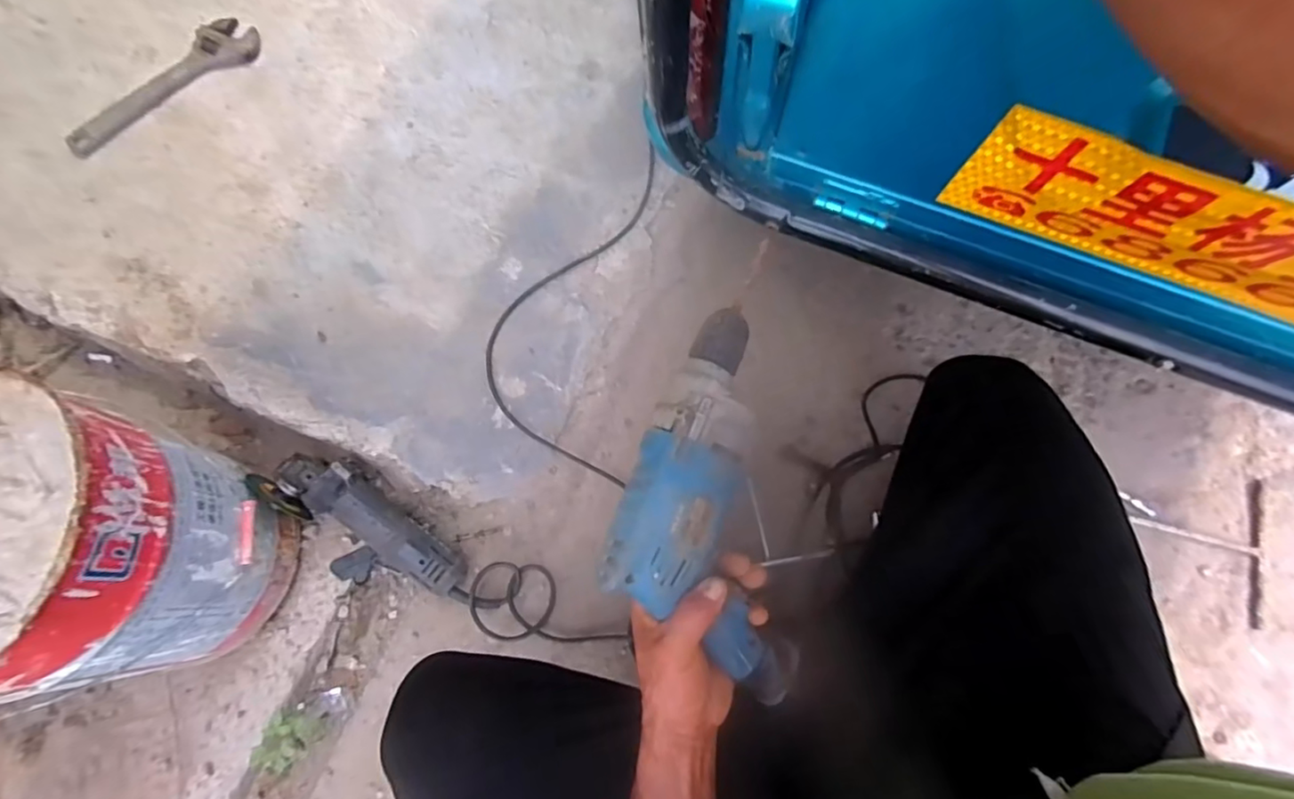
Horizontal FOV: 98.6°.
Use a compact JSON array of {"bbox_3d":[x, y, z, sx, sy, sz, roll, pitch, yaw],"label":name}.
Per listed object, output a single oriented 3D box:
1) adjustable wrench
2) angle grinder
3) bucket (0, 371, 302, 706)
[{"bbox_3d":[-0.682,-0.443,0.786,0.289,0.026,0.072,-42,79,-8],"label":"adjustable wrench"},{"bbox_3d":[-0.371,0.197,0.764,0.354,0.086,0.137,35,80,-6],"label":"angle grinder"},{"bbox_3d":[-0.598,0.146,0.604,0.252,0.336,0.263,0,77,2],"label":"bucket"}]

